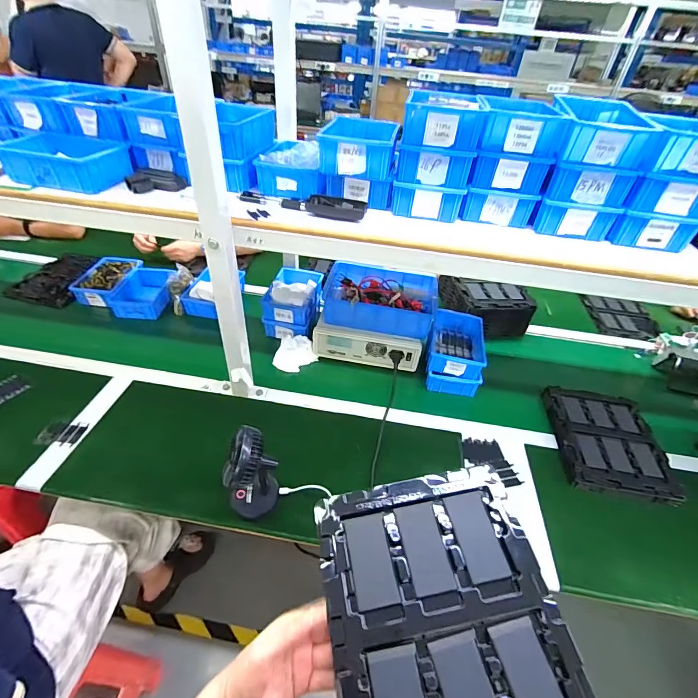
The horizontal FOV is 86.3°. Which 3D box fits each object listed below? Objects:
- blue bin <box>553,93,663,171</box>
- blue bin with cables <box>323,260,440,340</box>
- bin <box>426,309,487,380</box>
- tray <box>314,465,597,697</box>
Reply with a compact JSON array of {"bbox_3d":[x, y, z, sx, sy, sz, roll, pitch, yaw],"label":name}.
[{"bbox_3d":[0.464,-0.407,0.694,0.148,0.070,0.228,13,42,8],"label":"blue bin"},{"bbox_3d":[0.090,-0.149,1.069,0.320,0.084,0.240,4,42,-1],"label":"blue bin with cables"},{"bbox_3d":[0.298,-0.014,1.022,0.142,0.070,0.207,13,42,9],"label":"bin"},{"bbox_3d":[0.093,0.259,0.359,0.216,0.043,0.268,-4,42,-10],"label":"tray"}]

